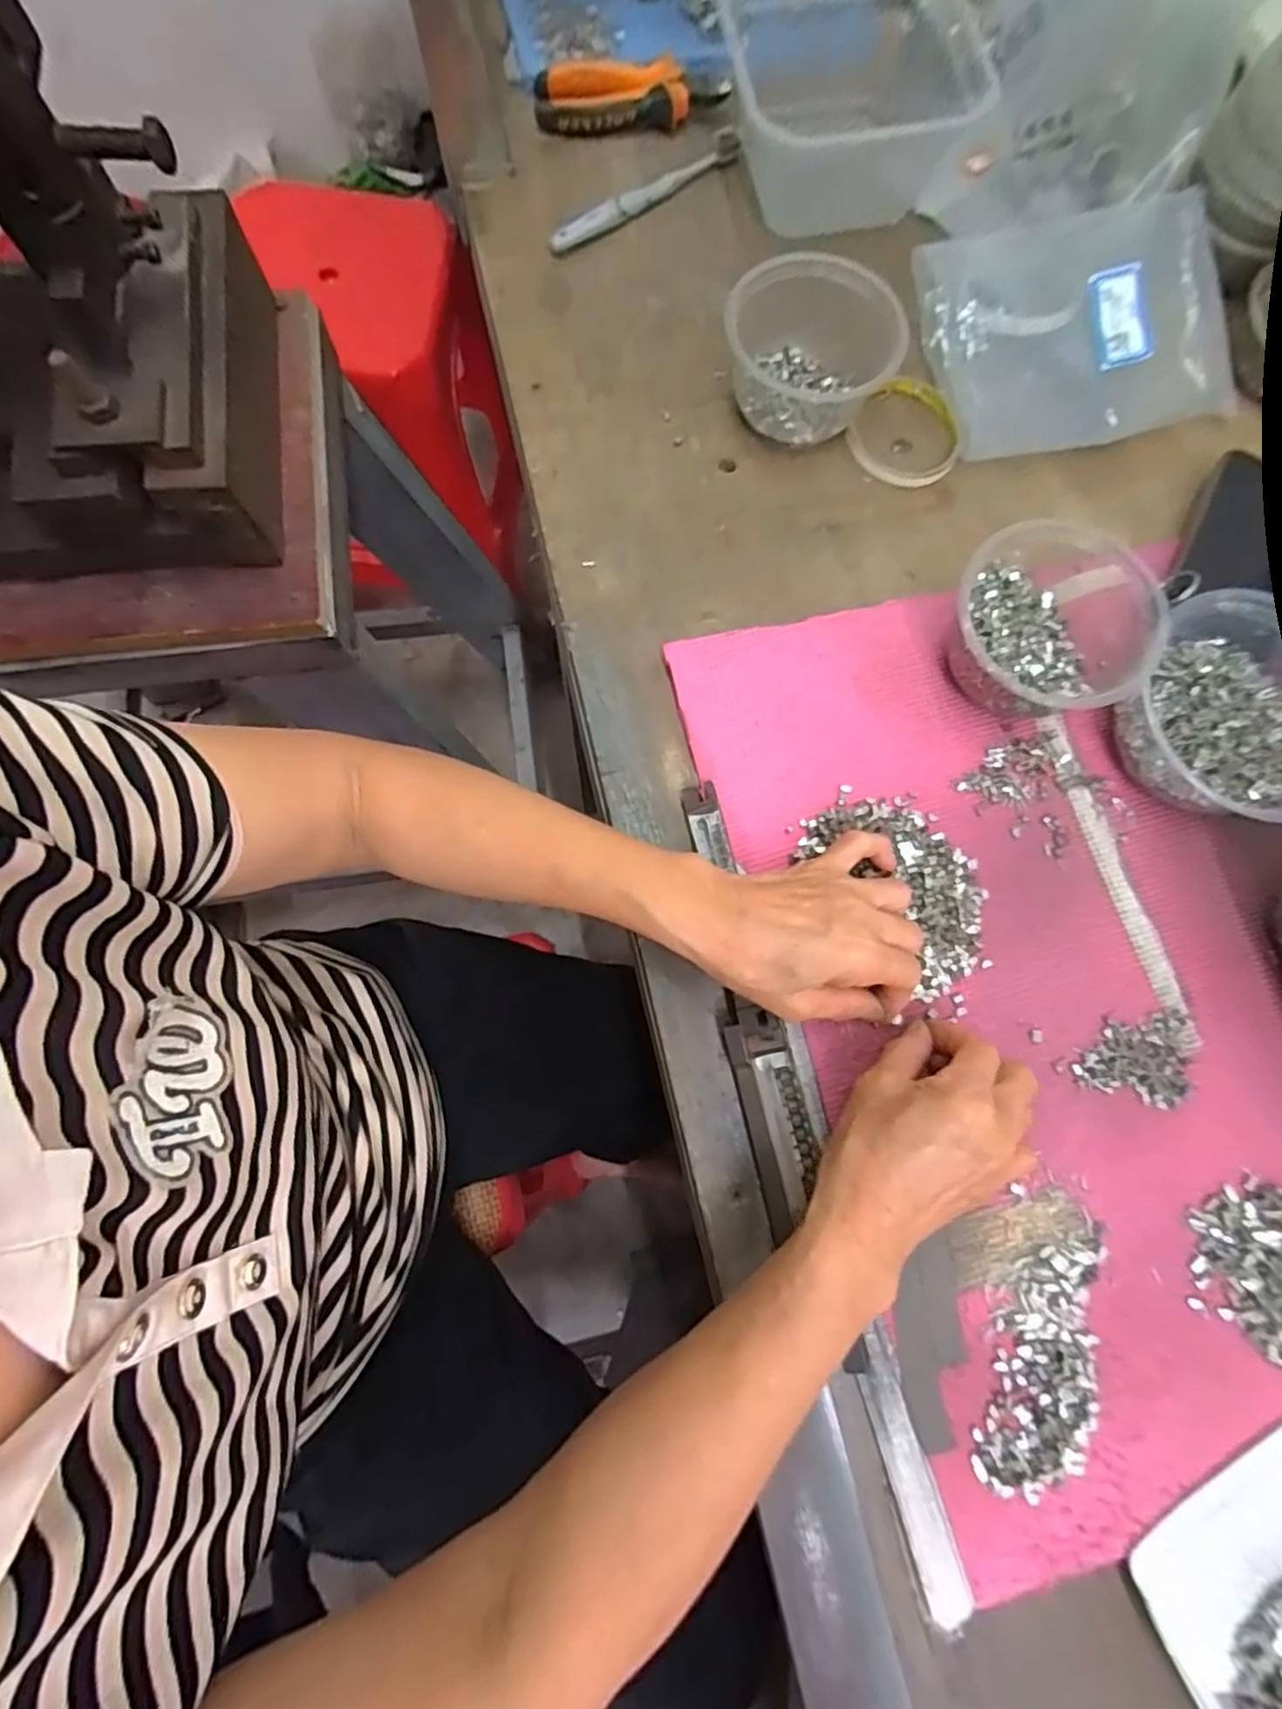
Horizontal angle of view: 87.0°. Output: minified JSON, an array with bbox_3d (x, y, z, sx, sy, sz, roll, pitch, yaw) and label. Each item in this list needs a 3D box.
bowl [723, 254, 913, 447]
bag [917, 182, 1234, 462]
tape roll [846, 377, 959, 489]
[{"bbox_3d":[0.114,-0.339,0.459,0.114,0.064,0.098,10,76,2],"label":"bowl"},{"bbox_3d":[0.316,-0.379,0.484,0.214,0.030,0.159,-12,78,-6],"label":"bag"},{"bbox_3d":[0.192,-0.303,0.485,0.077,0.014,0.083,0,78,0],"label":"tape roll"}]

